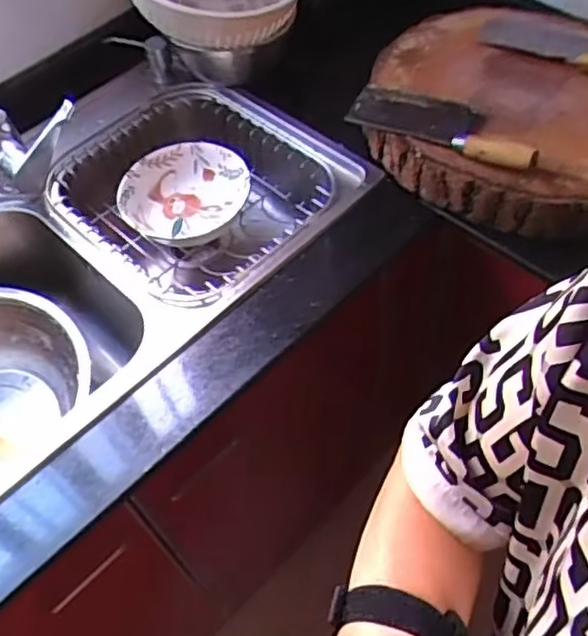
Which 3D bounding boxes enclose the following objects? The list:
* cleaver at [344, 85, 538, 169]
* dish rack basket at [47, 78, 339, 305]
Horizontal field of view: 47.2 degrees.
[{"bbox_3d":[0.177,-0.232,0.799,0.235,0.032,0.080,28,62,22],"label":"cleaver"},{"bbox_3d":[-0.130,-0.138,0.944,0.355,0.145,0.298,37,66,26],"label":"dish rack basket"}]

